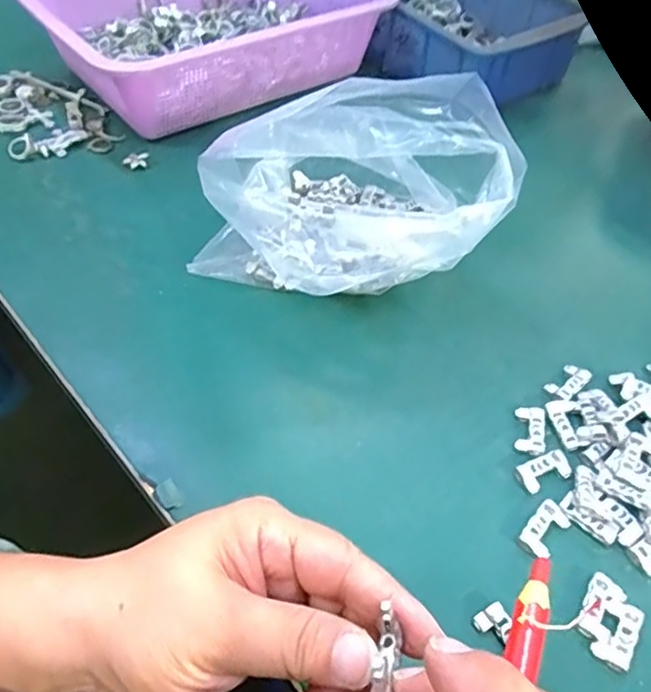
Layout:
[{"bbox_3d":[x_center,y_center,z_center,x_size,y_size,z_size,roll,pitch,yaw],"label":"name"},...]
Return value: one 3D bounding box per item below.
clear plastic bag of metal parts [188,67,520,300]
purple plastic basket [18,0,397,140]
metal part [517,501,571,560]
[{"bbox_3d":[0.007,-0.108,0.399,0.189,0.126,0.140,-2,50,-6],"label":"clear plastic bag of metal parts"},{"bbox_3d":[-0.101,-0.303,0.578,0.294,0.084,0.211,-32,59,-27],"label":"purple plastic basket"},{"bbox_3d":[0.113,0.094,0.311,0.017,0.005,0.029,36,56,24],"label":"metal part"}]

